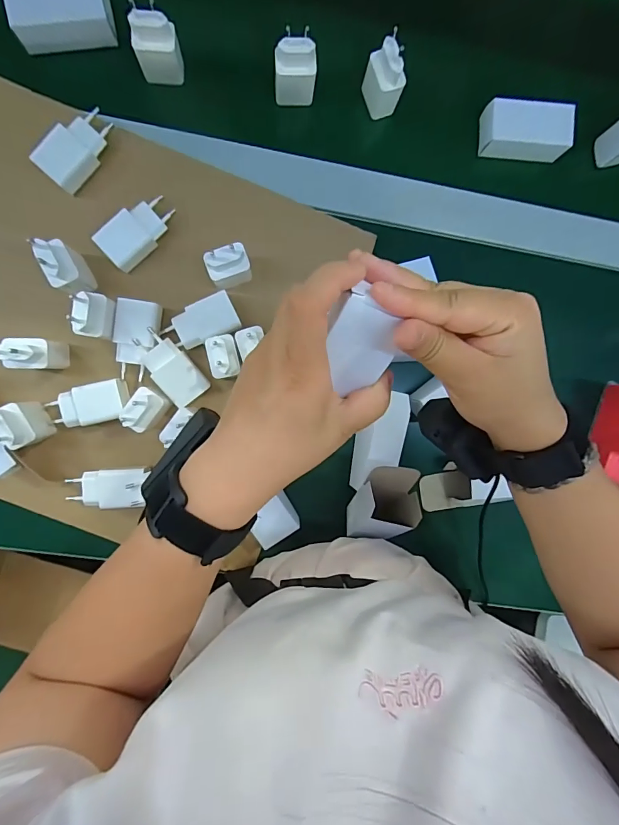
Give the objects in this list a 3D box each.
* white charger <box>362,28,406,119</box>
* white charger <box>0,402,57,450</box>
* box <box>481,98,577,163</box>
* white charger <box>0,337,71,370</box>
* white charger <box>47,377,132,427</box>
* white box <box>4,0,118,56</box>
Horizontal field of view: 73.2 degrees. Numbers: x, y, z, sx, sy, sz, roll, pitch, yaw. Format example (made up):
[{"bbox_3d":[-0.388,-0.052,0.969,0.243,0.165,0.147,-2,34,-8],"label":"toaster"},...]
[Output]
[{"bbox_3d":[0.075,-0.338,0.421,0.027,0.065,0.039,-27,95,-4],"label":"white charger"},{"bbox_3d":[-0.269,0.011,0.389,0.023,0.064,0.040,-27,95,-4],"label":"white charger"},{"bbox_3d":[0.234,-0.302,0.450,0.091,0.030,0.048,4,92,-6],"label":"box"},{"bbox_3d":[-0.259,-0.054,0.387,0.035,0.078,0.027,-2,93,-5],"label":"white charger"},{"bbox_3d":[-0.221,-0.007,0.416,0.077,0.023,0.038,-14,94,-5],"label":"white charger"},{"bbox_3d":[-0.239,-0.388,0.406,0.092,0.031,0.047,-6,93,-5],"label":"white box"}]

